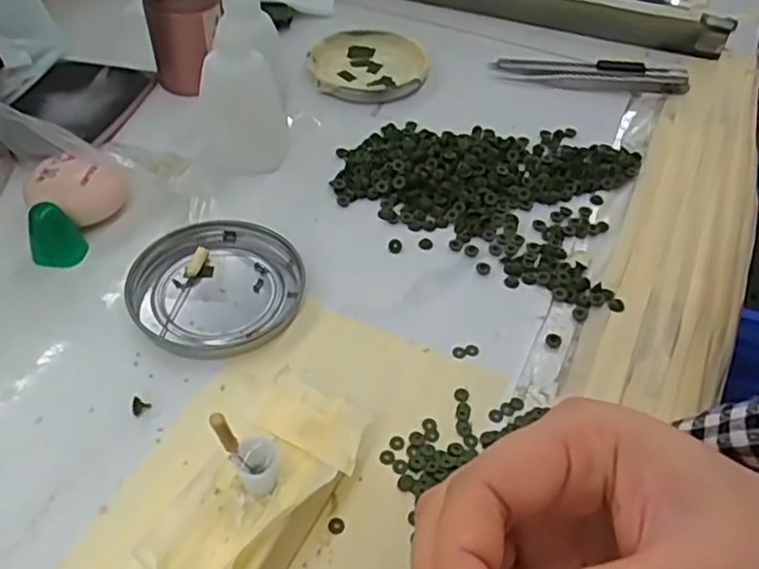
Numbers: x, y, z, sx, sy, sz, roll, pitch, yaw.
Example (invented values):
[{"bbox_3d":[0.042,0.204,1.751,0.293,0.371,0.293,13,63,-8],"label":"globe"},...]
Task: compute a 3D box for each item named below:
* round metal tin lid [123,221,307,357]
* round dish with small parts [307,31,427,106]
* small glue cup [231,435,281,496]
[{"bbox_3d":[-0.076,0.000,0.320,0.073,0.009,0.078,2,47,-2],"label":"round metal tin lid"},{"bbox_3d":[-0.007,-0.152,0.466,0.078,0.008,0.083,2,47,-2],"label":"round dish with small parts"},{"bbox_3d":[-0.039,0.058,0.218,0.014,0.019,0.011,-11,48,-13],"label":"small glue cup"}]

